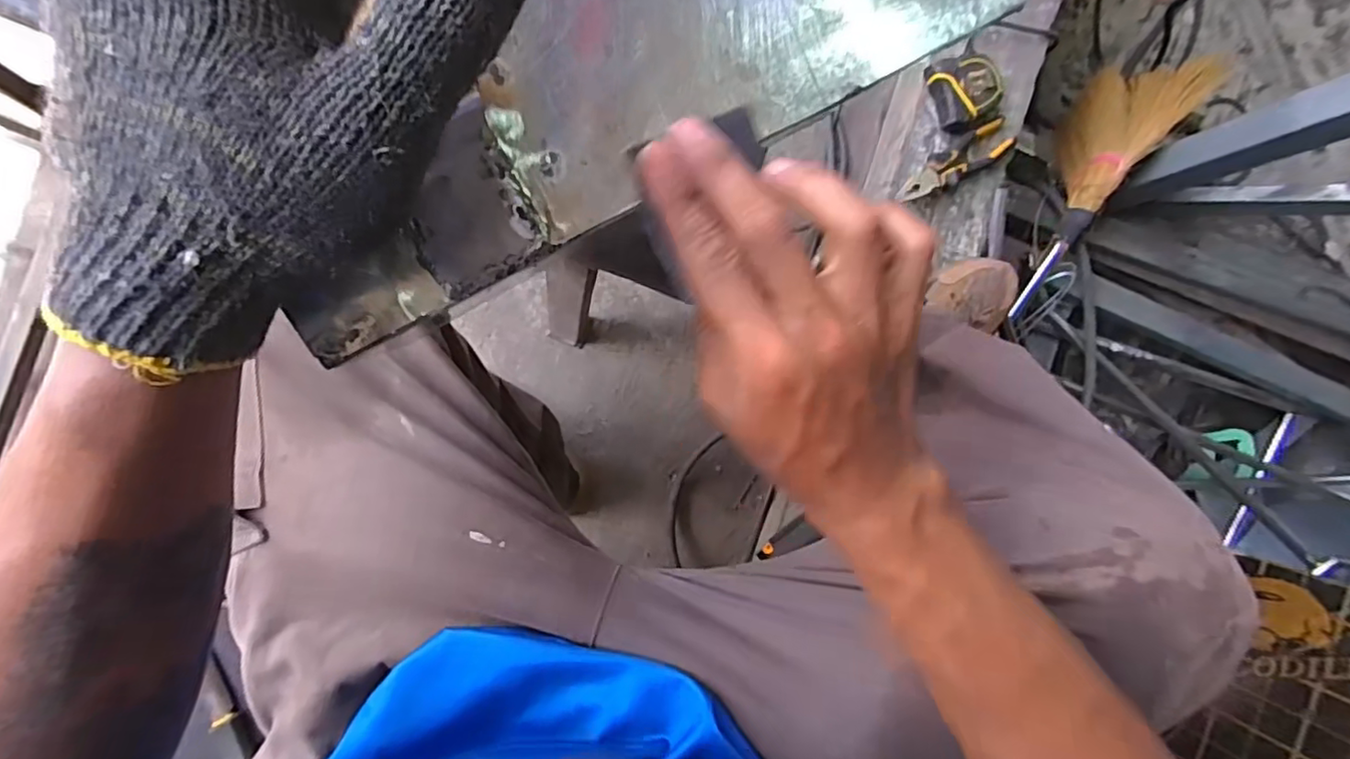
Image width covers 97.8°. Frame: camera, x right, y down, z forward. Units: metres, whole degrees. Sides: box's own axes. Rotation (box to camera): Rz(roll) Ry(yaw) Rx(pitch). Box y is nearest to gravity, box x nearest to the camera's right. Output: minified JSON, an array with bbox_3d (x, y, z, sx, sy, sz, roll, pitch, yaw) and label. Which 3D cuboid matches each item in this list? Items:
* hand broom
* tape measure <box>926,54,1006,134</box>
[{"bbox_3d":[0.628,-0.278,0.882,0.072,0.196,0.411,23,90,-5],"label":"hand broom"},{"bbox_3d":[0.360,-0.358,0.723,0.076,0.034,0.089,-24,94,-3],"label":"tape measure"}]

